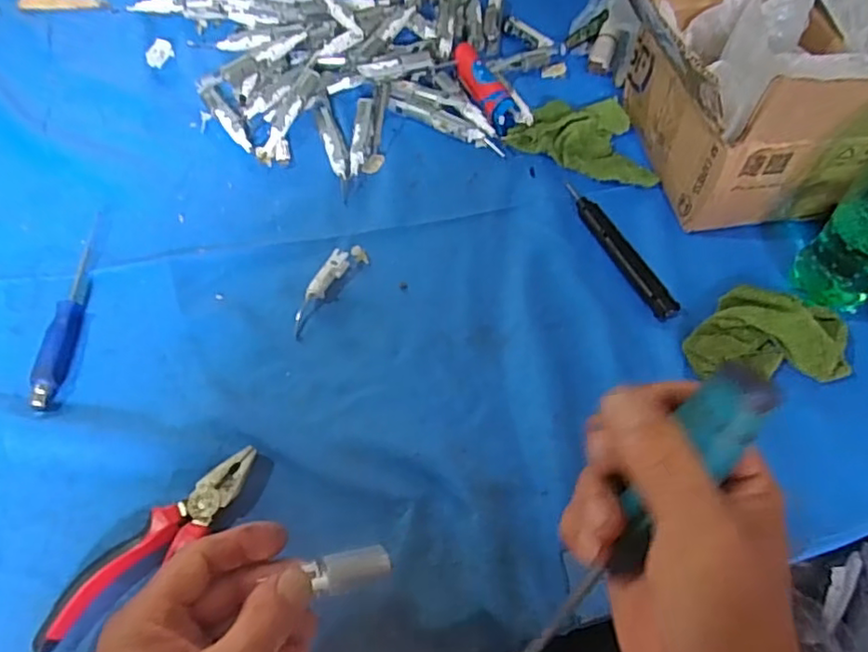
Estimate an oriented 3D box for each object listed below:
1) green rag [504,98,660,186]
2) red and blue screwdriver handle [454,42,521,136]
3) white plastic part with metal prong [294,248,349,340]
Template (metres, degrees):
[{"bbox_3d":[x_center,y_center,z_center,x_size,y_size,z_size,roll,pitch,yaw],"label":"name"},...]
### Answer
[{"bbox_3d":[0.142,-0.188,0.623,0.127,0.020,0.127,-6,57,-4],"label":"green rag"},{"bbox_3d":[0.053,-0.249,0.655,0.033,0.026,0.126,-16,58,-10],"label":"red and blue screwdriver handle"},{"bbox_3d":[-0.096,-0.029,0.520,0.017,0.015,0.085,21,60,13],"label":"white plastic part with metal prong"}]

